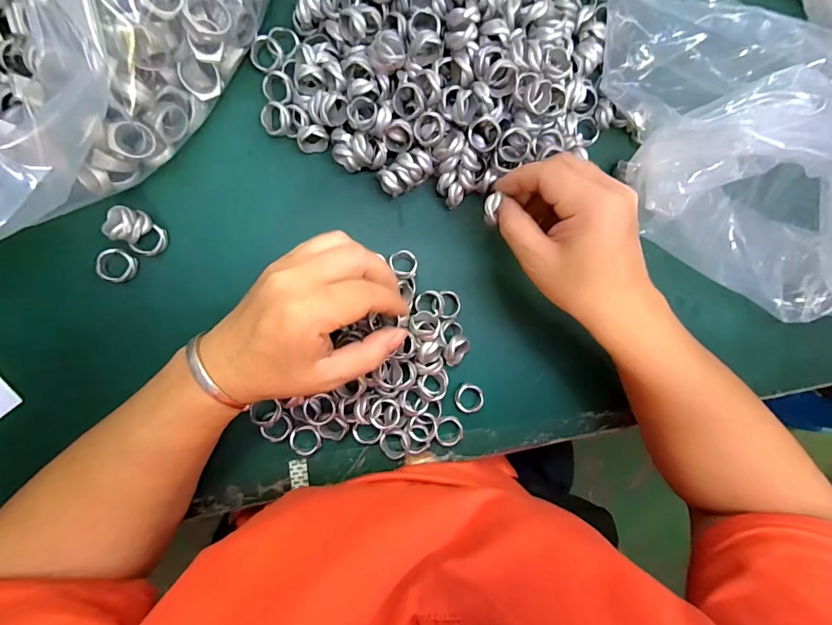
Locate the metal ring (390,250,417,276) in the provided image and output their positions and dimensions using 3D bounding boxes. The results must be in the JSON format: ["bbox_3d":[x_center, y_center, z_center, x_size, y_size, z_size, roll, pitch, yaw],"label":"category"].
[{"bbox_3d":[-0.009,-0.038,0.298,0.020,0.004,0.021,3,75,-10],"label":"metal ring"}]

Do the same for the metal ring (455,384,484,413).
[{"bbox_3d":[0.042,0.068,0.312,0.023,0.009,0.022,0,92,-8],"label":"metal ring"}]

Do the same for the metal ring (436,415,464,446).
[{"bbox_3d":[0.026,0.092,0.307,0.023,0.010,0.023,0,92,-8],"label":"metal ring"}]

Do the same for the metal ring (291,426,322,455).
[{"bbox_3d":[-0.081,0.095,0.291,0.022,0.005,0.021,0,89,-4],"label":"metal ring"}]

